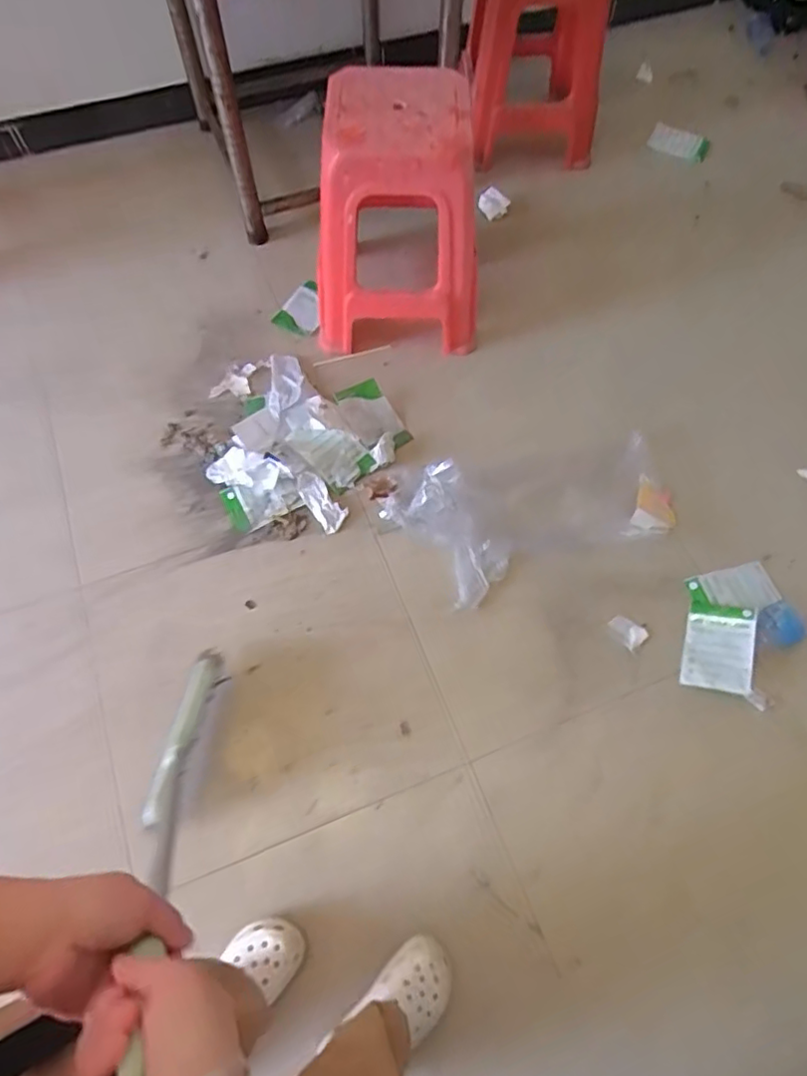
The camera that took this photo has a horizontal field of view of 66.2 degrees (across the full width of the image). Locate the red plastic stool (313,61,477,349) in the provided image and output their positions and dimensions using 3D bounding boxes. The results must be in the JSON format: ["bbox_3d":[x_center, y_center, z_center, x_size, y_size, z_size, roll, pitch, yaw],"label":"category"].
[{"bbox_3d":[-0.016,-0.701,1.388,0.367,0.460,0.332,1,64,0],"label":"red plastic stool"}]

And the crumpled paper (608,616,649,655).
[{"bbox_3d":[0.430,0.178,1.187,0.054,0.004,0.070,-41,71,-18],"label":"crumpled paper"}]

